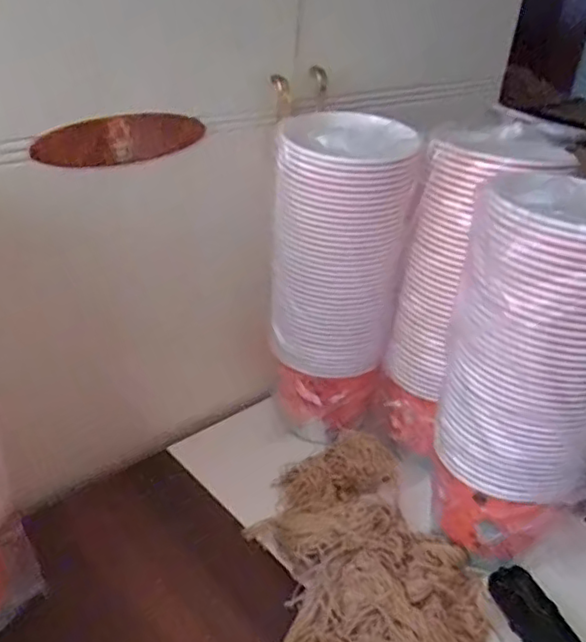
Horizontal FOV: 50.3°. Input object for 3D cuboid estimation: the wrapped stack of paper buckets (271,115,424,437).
[{"bbox_3d":[0.046,-0.047,0.809,0.148,0.396,0.135,-7,34,-18],"label":"wrapped stack of paper buckets"}]

